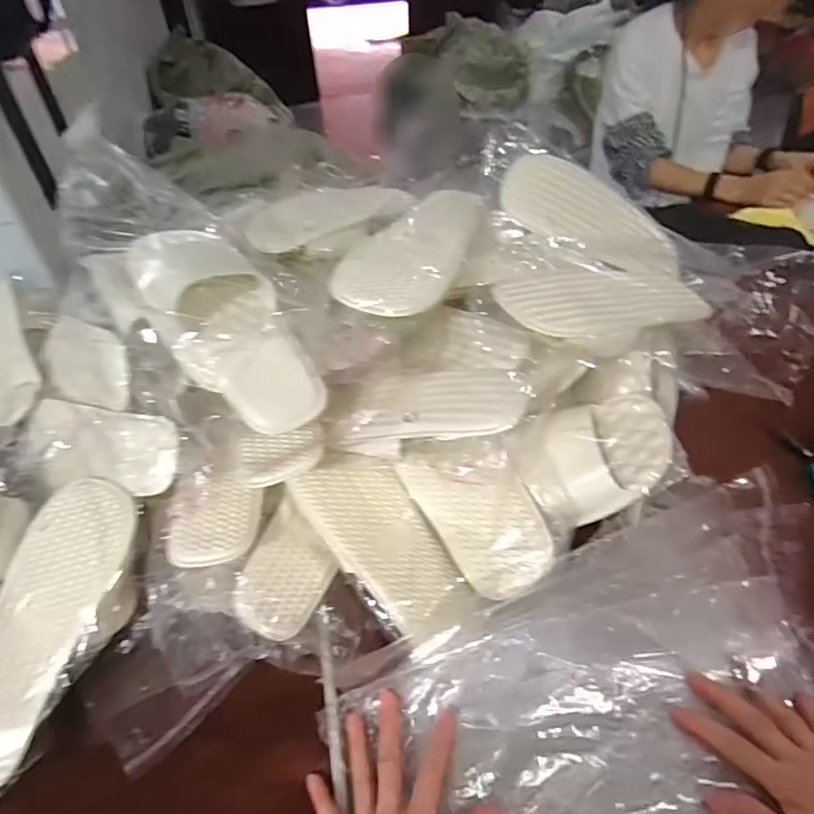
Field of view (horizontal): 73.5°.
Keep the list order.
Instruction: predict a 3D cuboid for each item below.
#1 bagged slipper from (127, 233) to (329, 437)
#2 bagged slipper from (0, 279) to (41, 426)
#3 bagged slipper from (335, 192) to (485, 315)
[{"bbox_3d":[-0.147,-0.072,0.468,0.101,0.069,0.203,-35,85,-27],"label":"bagged slipper"},{"bbox_3d":[-0.499,-0.069,0.663,0.089,0.065,0.232,-26,45,-20],"label":"bagged slipper"},{"bbox_3d":[0.007,-0.163,0.554,0.096,0.037,0.212,13,47,16],"label":"bagged slipper"}]

